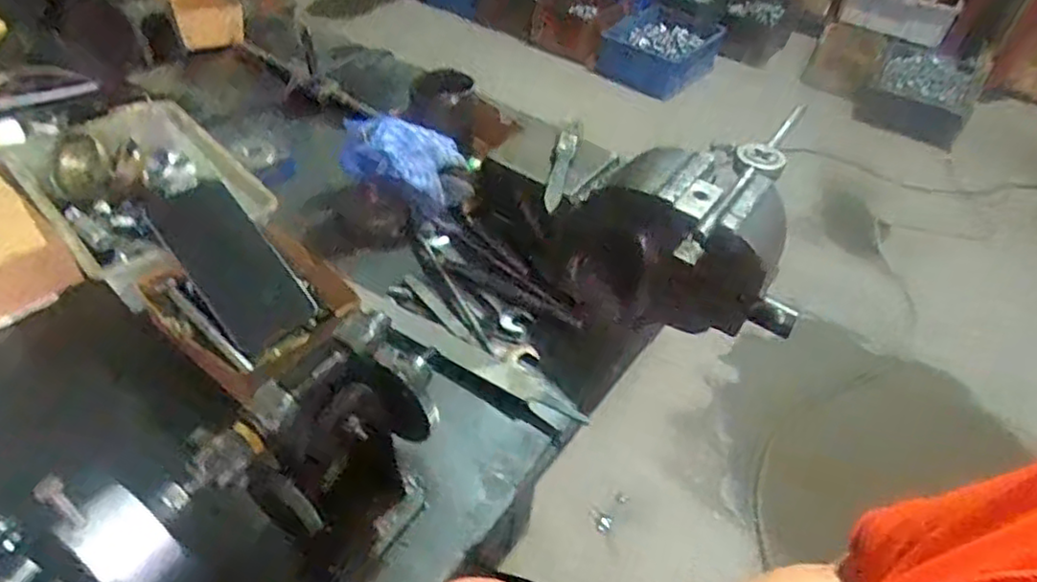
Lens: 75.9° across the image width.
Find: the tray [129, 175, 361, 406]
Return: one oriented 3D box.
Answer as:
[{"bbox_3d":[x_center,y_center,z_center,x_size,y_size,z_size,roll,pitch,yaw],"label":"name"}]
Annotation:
[{"bbox_3d":[-0.248,-0.010,0.591,0.193,0.100,0.134,34,50,26],"label":"tray"}]

